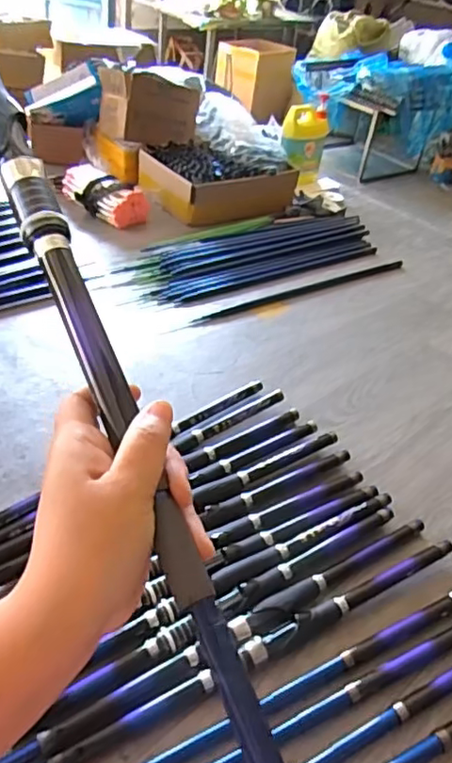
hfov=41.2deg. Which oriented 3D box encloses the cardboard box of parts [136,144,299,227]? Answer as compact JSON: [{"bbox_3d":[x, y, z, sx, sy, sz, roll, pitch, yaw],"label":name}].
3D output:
[{"bbox_3d":[-0.025,-0.553,1.630,0.355,0.118,0.280,-21,46,-31],"label":"cardboard box of parts"}]

